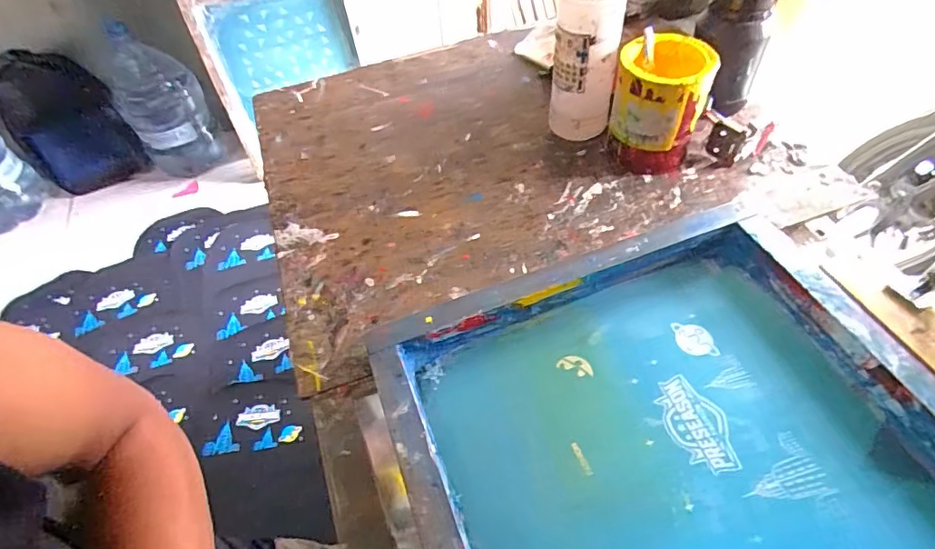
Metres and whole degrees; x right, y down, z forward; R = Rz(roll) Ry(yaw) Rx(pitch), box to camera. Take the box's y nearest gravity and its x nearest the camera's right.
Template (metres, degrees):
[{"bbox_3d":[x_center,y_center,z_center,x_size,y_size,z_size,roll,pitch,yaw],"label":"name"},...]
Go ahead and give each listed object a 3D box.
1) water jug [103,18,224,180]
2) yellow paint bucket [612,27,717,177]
[{"bbox_3d":[-0.965,-0.533,1.629,0.242,0.470,0.194,-27,54,-17],"label":"water jug"},{"bbox_3d":[0.247,-0.218,0.671,0.107,0.143,0.111,14,53,15],"label":"yellow paint bucket"}]

